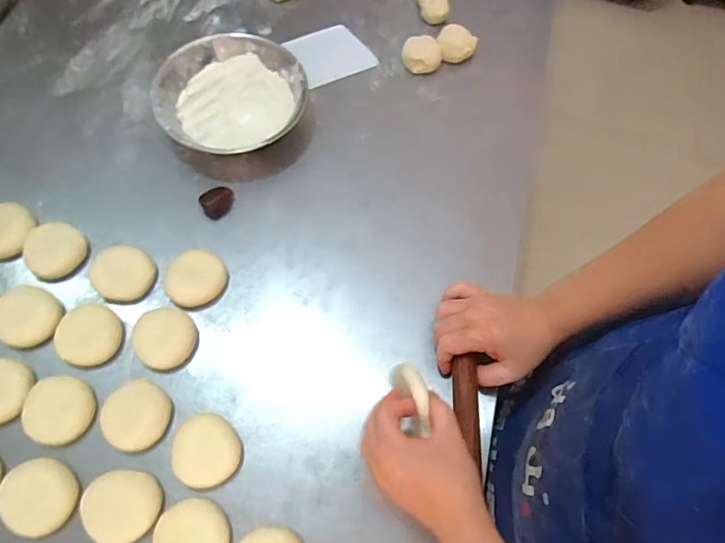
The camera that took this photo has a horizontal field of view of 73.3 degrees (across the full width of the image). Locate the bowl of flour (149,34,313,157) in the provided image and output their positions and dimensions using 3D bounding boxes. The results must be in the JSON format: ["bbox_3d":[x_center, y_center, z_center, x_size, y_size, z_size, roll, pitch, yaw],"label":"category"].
[{"bbox_3d":[-0.168,-0.225,0.640,0.185,0.050,0.184,1,67,-3],"label":"bowl of flour"}]

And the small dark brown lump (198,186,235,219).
[{"bbox_3d":[-0.177,-0.086,0.600,0.041,0.017,0.032,-24,70,-13],"label":"small dark brown lump"}]

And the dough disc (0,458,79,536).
[{"bbox_3d":[-0.305,0.209,0.455,0.068,0.017,0.068,1,67,-3],"label":"dough disc"}]

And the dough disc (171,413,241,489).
[{"bbox_3d":[-0.157,0.178,0.484,0.062,0.021,0.069,-38,74,-17],"label":"dough disc"}]

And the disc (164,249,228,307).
[{"bbox_3d":[-0.190,0.007,0.553,0.067,0.030,0.062,1,67,-3],"label":"disc"}]

